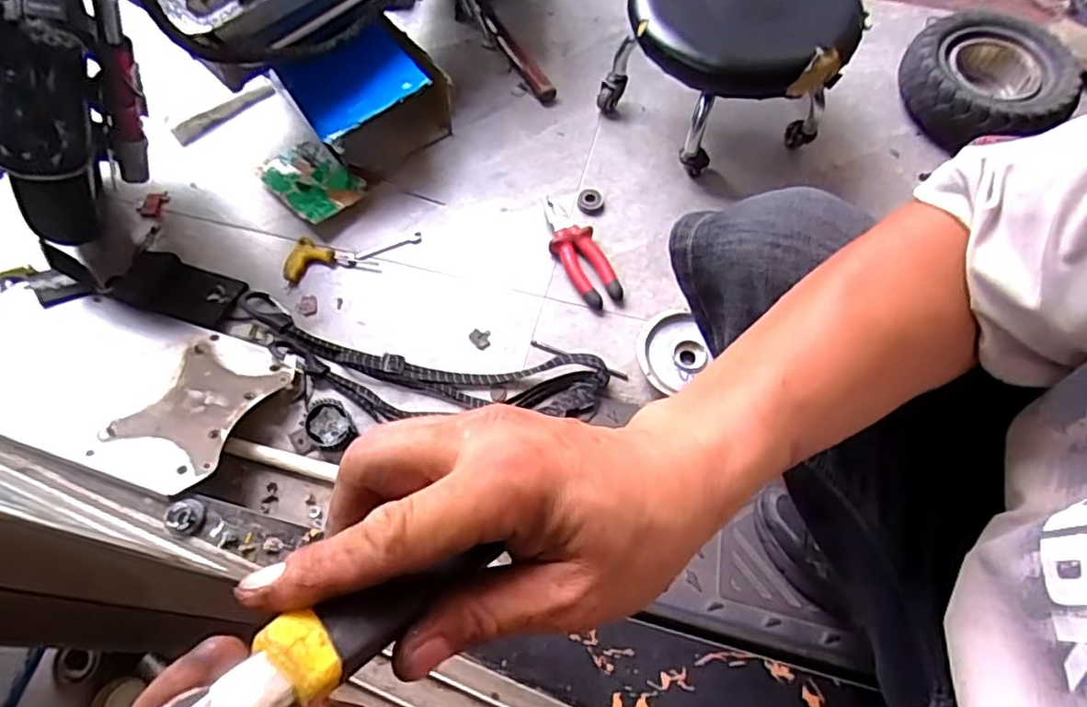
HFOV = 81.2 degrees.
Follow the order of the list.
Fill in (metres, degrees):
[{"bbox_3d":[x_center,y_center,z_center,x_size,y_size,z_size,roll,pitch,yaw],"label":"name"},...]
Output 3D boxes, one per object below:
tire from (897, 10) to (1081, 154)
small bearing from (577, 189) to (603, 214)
[{"bbox_3d":[0.721,-0.441,1.037,0.283,0.088,0.242,-18,63,-9],"label":"tire"},{"bbox_3d":[0.071,-0.229,0.961,0.037,0.012,0.040,0,62,0],"label":"small bearing"}]

